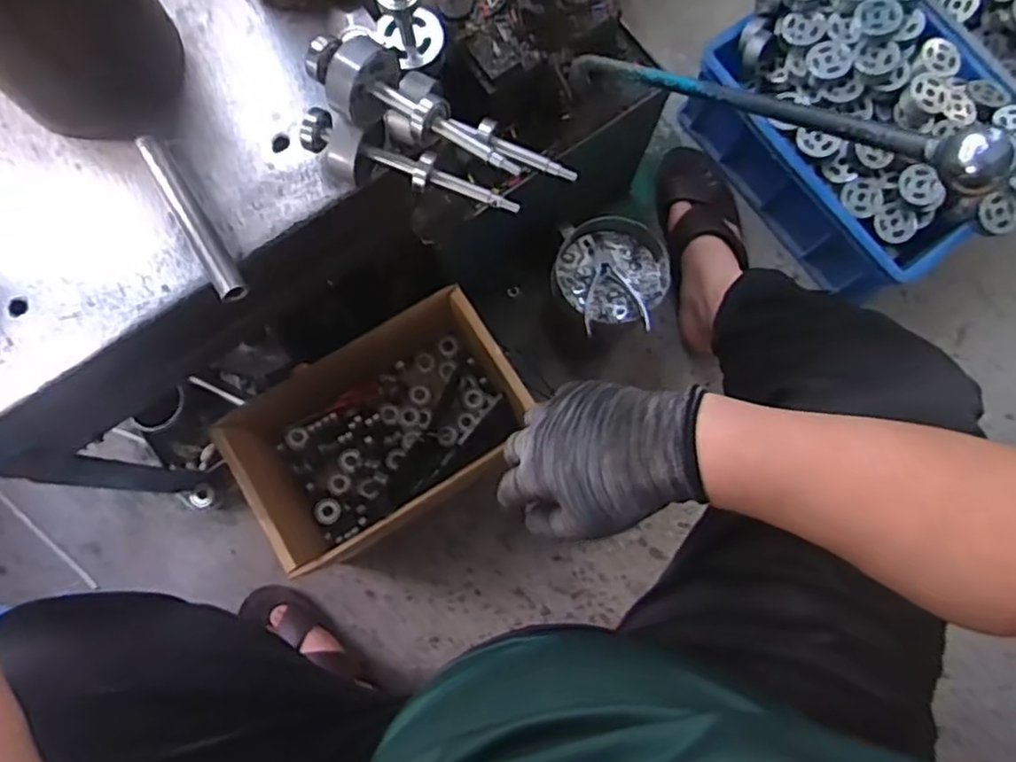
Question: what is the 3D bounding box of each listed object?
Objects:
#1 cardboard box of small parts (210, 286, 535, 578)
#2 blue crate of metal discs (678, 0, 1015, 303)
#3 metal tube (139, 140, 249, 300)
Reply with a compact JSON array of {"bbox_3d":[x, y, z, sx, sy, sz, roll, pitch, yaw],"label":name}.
[{"bbox_3d":[-0.139,0.071,0.824,0.310,0.202,0.183,-34,82,-7],"label":"cardboard box of small parts"},{"bbox_3d":[0.487,-0.354,0.909,0.304,0.223,0.416,-36,82,-8],"label":"blue crate of metal discs"},{"bbox_3d":[-0.232,-0.120,0.500,0.020,0.015,0.142,-32,81,-7],"label":"metal tube"}]

